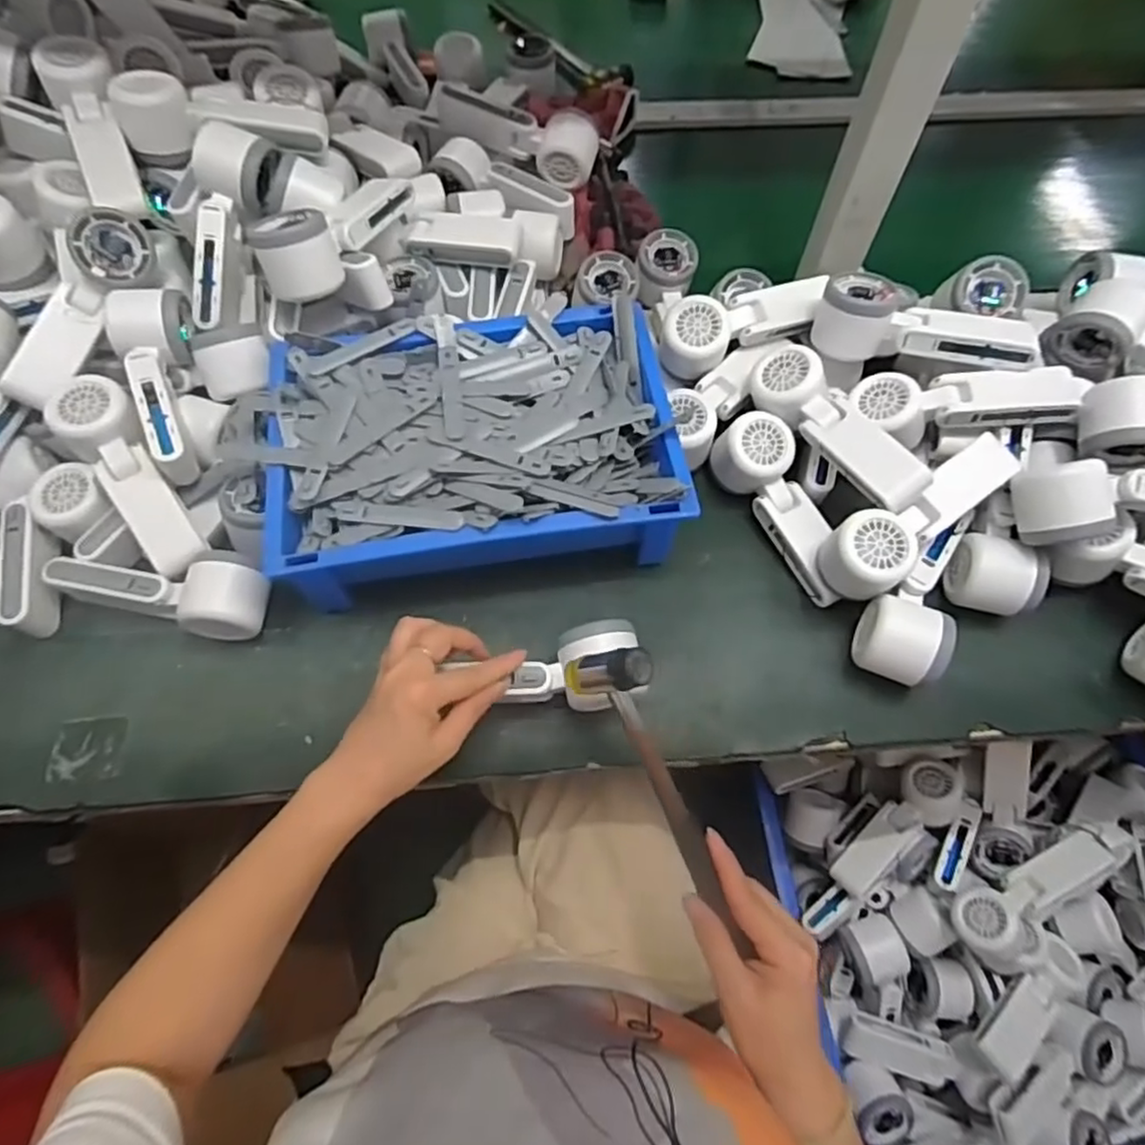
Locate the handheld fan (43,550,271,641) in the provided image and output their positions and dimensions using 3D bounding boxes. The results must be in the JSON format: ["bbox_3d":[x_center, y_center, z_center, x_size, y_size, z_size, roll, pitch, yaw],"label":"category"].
[{"bbox_3d":[-0.313,0.004,0.518,0.160,0.052,0.066,15,65,6],"label":"handheld fan"}]

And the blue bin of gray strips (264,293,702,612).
[{"bbox_3d":[-0.079,-0.090,0.543,0.309,0.088,0.222,-7,65,-4],"label":"blue bin of gray strips"}]

